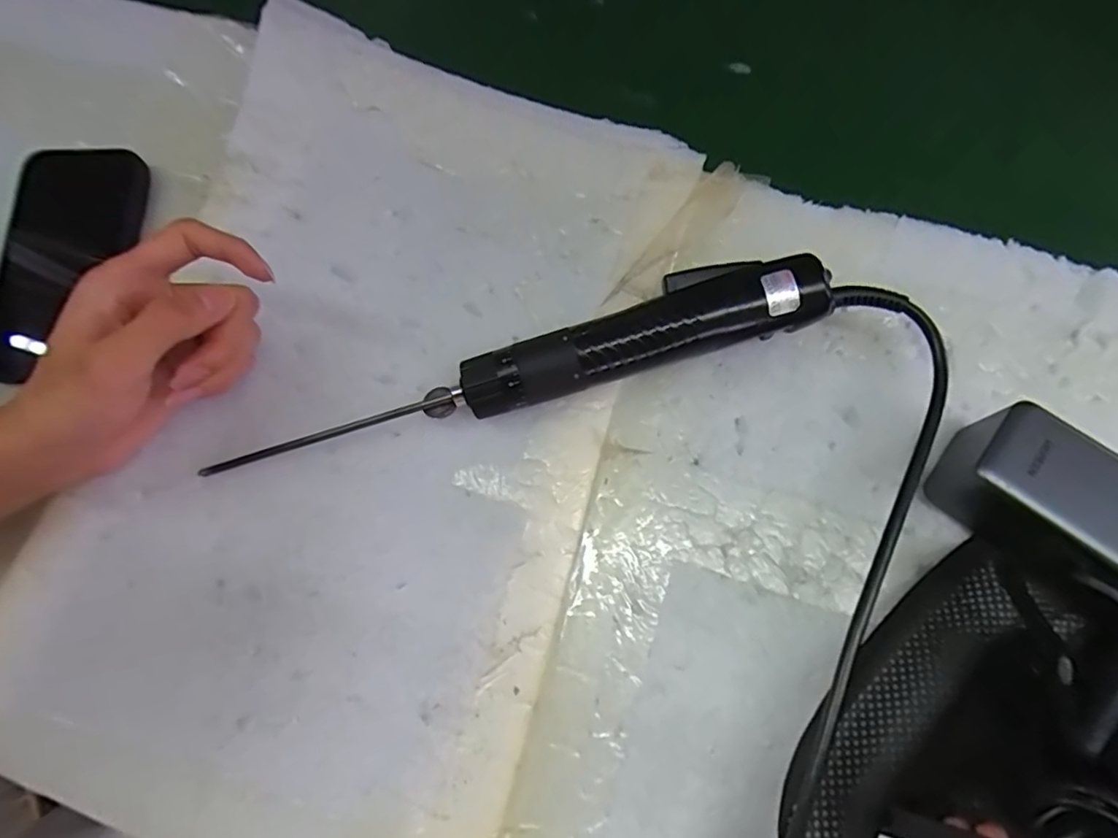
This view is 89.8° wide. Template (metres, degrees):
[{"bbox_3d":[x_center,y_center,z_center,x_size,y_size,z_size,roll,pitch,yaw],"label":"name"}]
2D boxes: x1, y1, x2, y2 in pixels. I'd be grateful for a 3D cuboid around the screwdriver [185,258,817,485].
[{"bbox_3d":[-0.027,-0.029,0.303,0.343,0.055,0.044,-14,76,-5],"label":"screwdriver"}]

